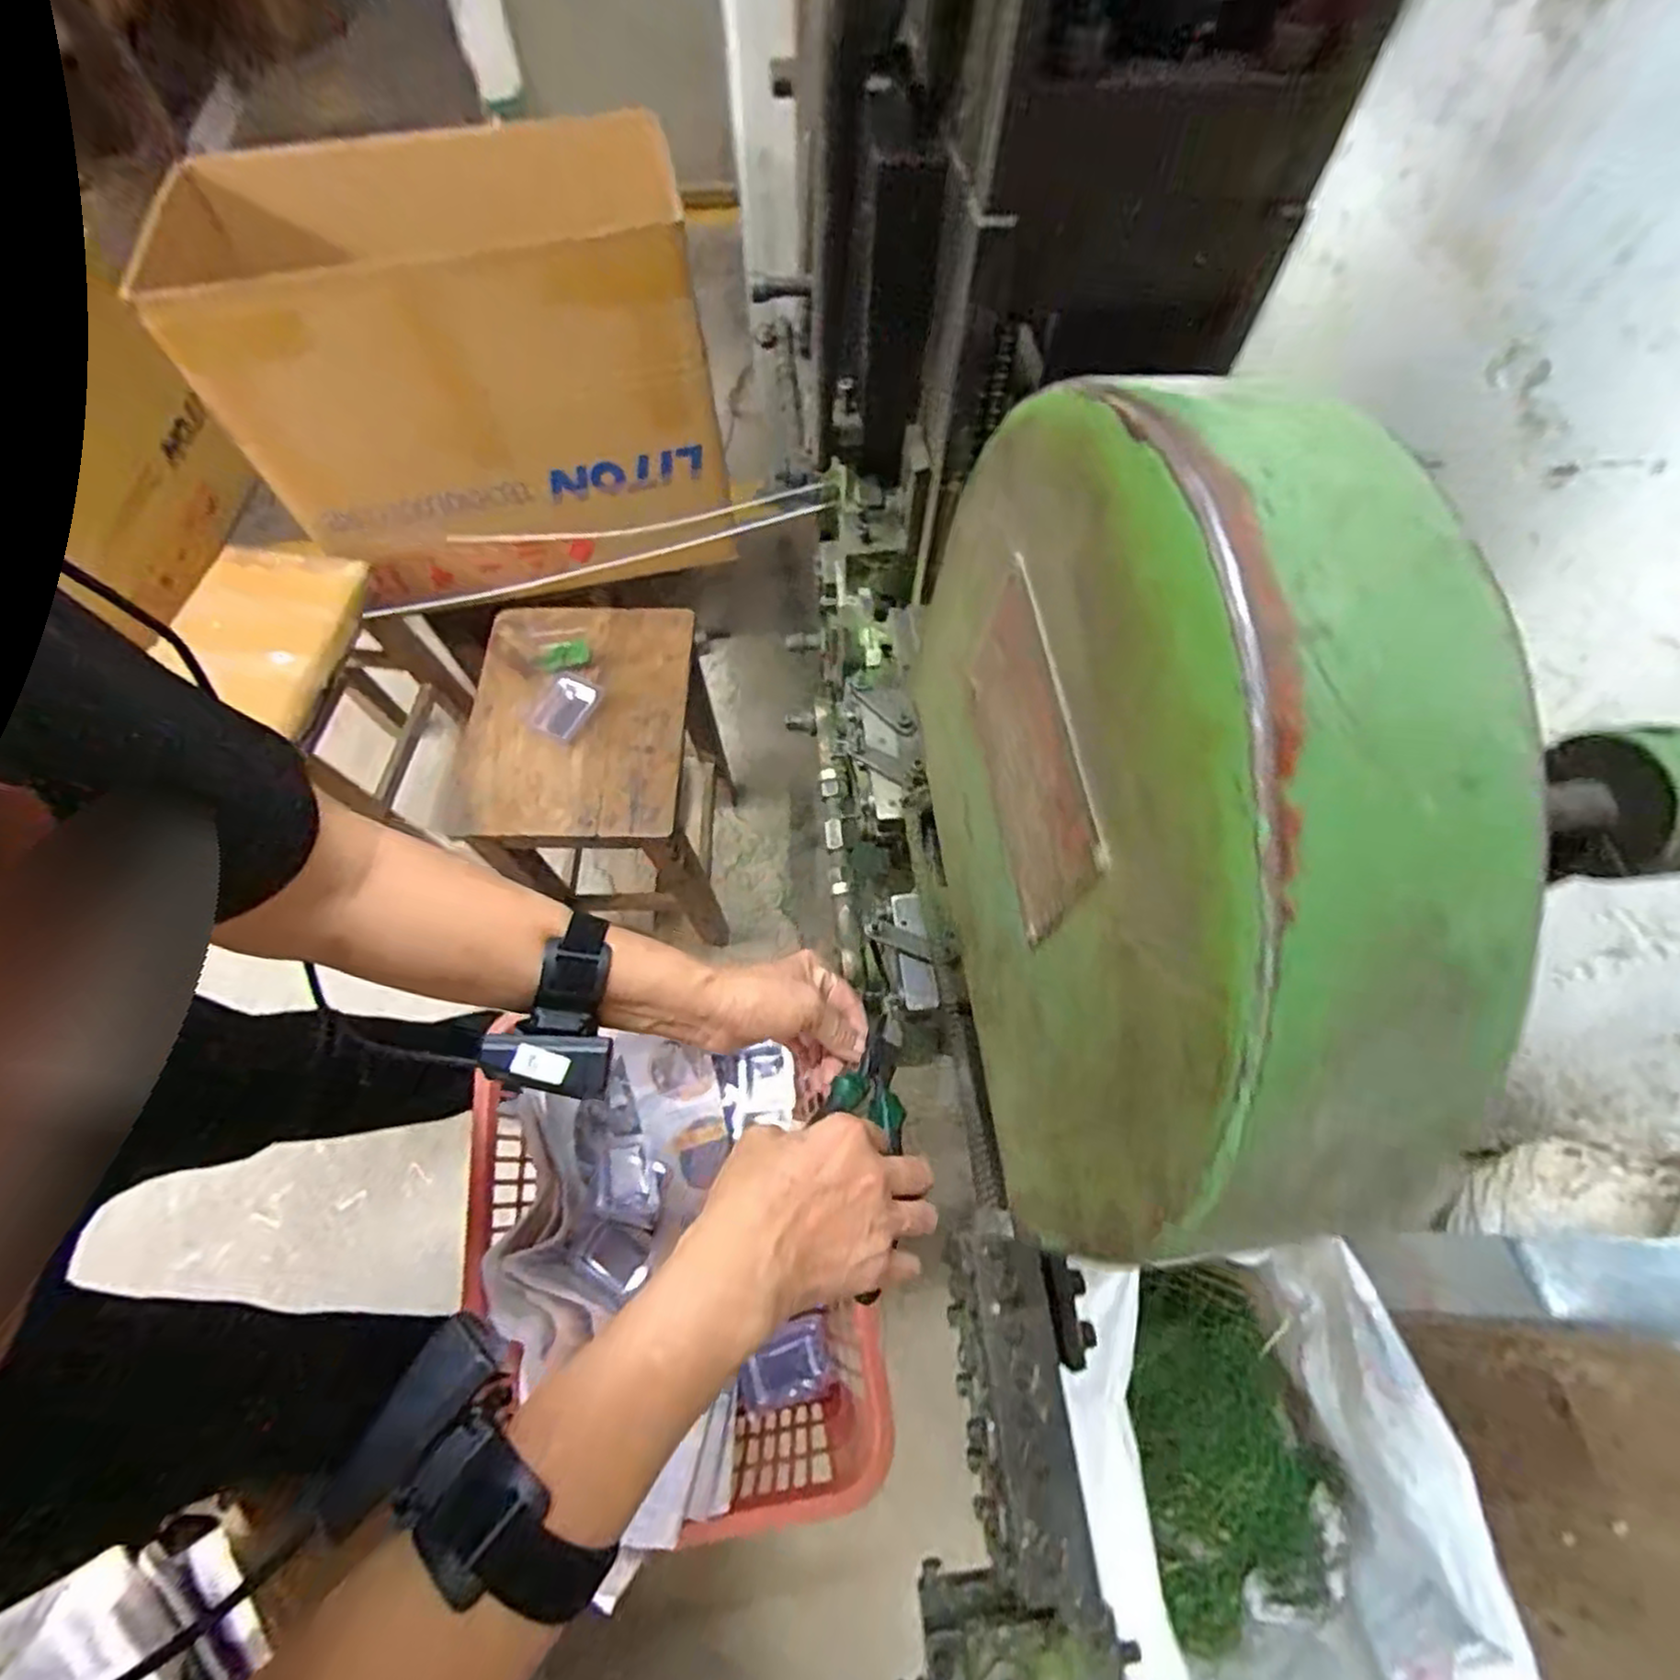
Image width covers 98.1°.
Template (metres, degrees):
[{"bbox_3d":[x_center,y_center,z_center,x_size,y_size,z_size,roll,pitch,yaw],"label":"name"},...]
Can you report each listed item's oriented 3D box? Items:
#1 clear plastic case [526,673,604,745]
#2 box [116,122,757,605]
[{"bbox_3d":[-0.323,-0.154,0.855,0.067,0.012,0.089,21,66,9],"label":"clear plastic case"},{"bbox_3d":[-0.516,-0.691,1.072,0.649,0.419,0.448,-6,65,-3],"label":"box"}]

